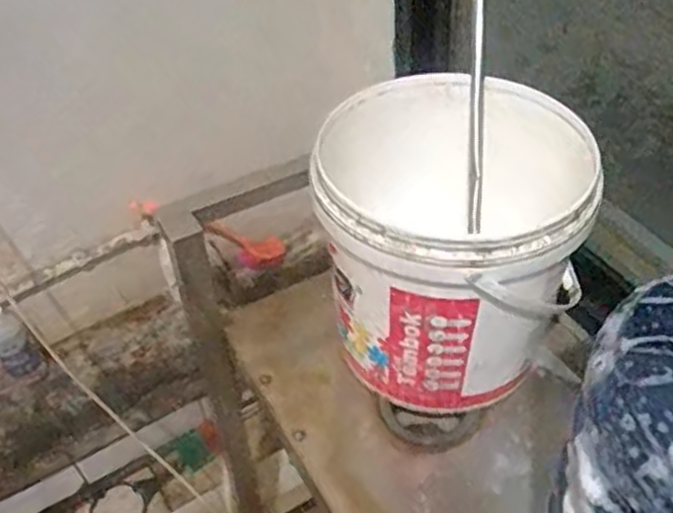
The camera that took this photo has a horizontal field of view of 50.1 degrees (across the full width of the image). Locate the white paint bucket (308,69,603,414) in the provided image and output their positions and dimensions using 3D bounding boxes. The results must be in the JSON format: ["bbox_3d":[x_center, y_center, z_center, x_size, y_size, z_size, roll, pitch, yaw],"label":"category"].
[{"bbox_3d":[0.134,-0.010,0.892,0.289,0.303,0.320,-6,46,-1],"label":"white paint bucket"}]

